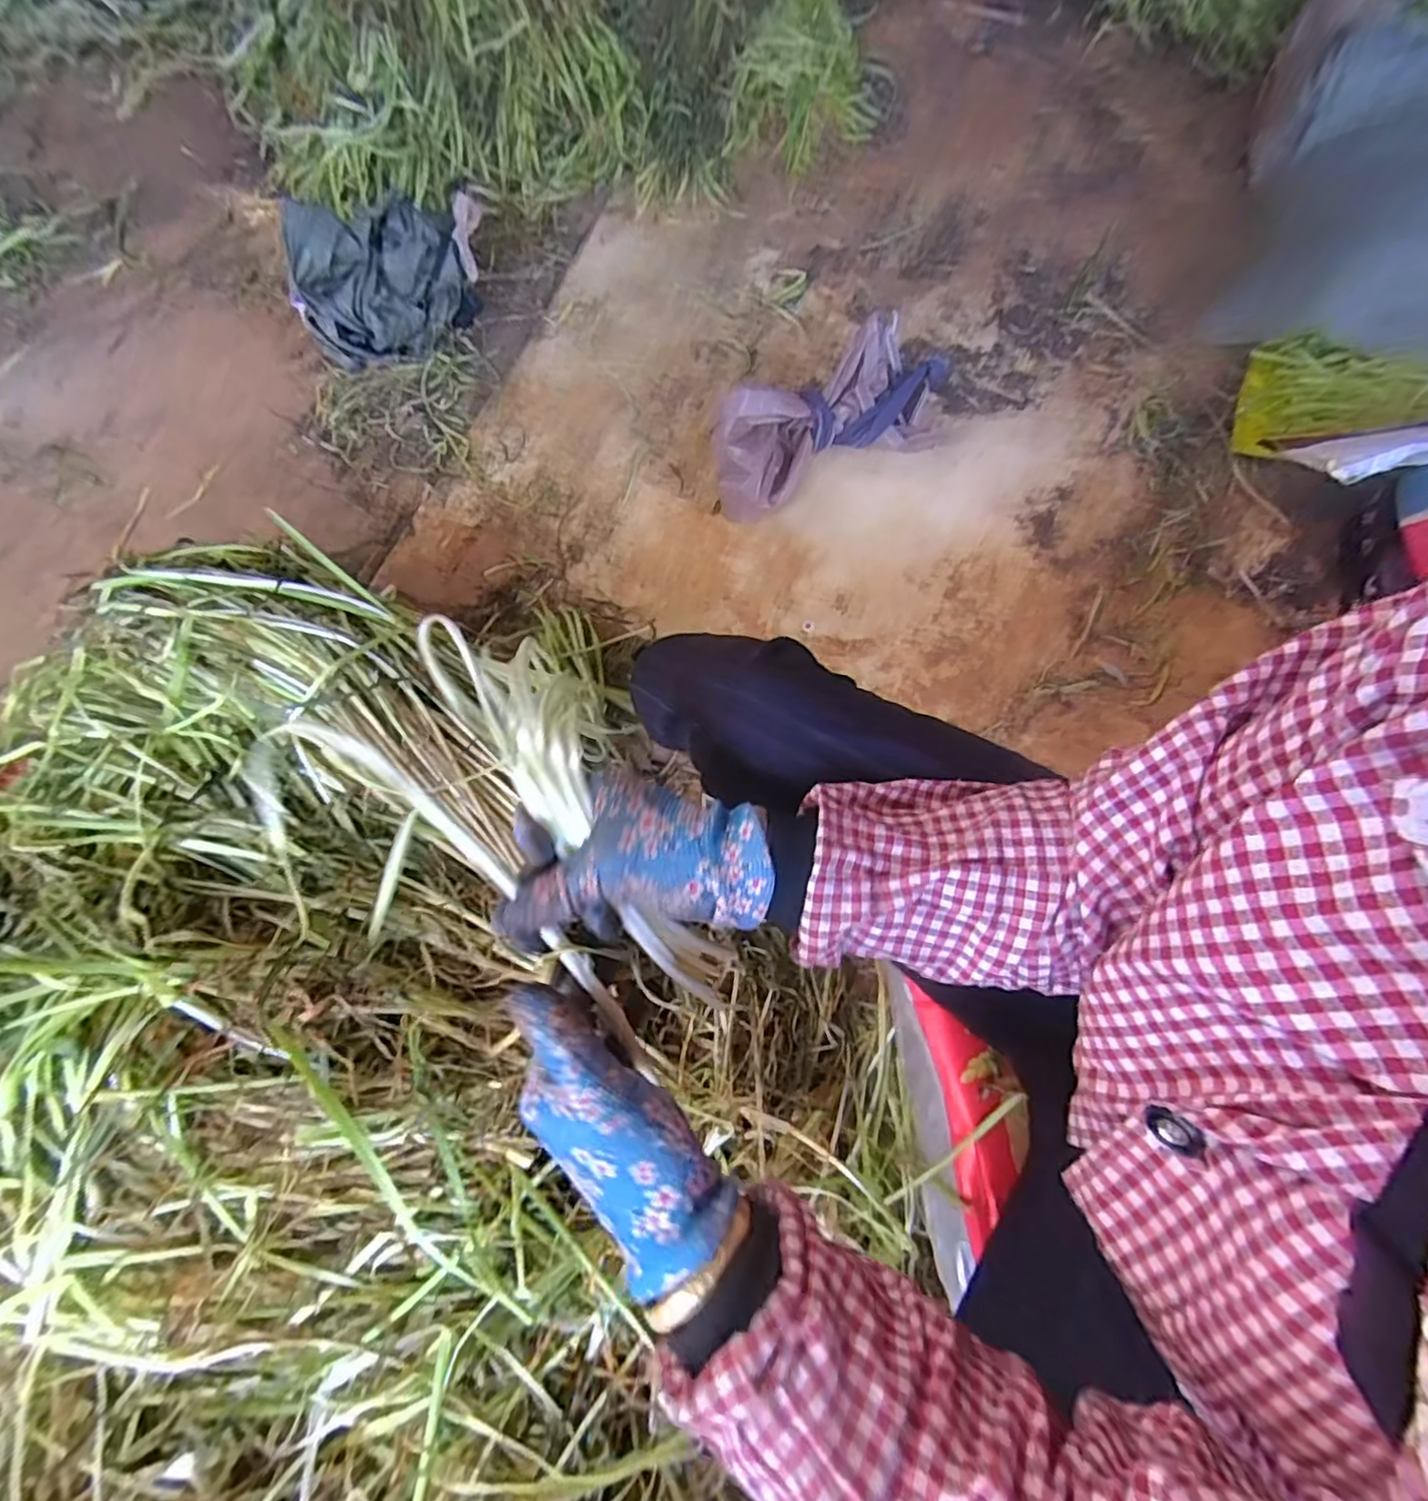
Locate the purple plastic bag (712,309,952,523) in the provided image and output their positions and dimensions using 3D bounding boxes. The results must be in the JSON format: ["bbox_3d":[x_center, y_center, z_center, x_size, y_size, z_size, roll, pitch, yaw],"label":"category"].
[{"bbox_3d":[0.170,-0.439,0.821,0.369,0.111,0.128,-25,73,-9],"label":"purple plastic bag"}]

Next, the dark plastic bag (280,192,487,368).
[{"bbox_3d":[-0.437,-0.623,0.847,0.236,0.146,0.119,-29,74,-10],"label":"dark plastic bag"}]

